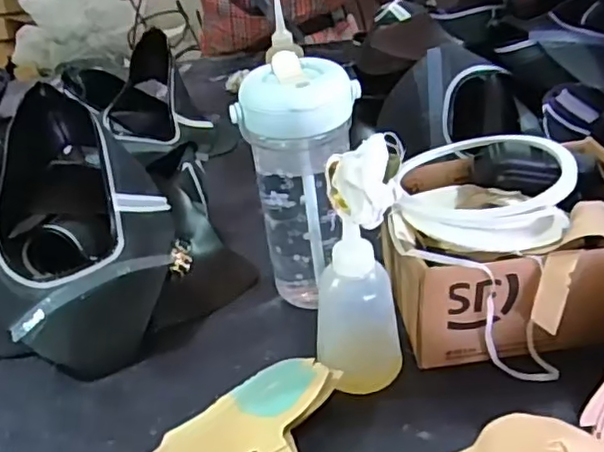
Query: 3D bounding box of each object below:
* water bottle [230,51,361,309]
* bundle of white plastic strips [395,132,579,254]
[{"bbox_3d":[0.003,-0.029,0.528,0.075,0.211,0.082,18,42,31],"label":"water bottle"},{"bbox_3d":[0.140,-0.034,0.493,0.145,0.056,0.138,-1,35,8],"label":"bundle of white plastic strips"}]

